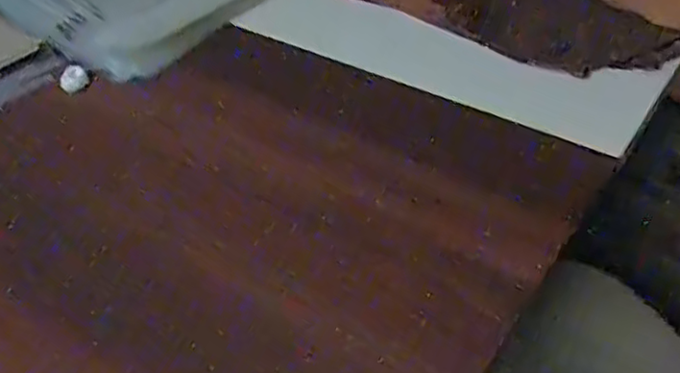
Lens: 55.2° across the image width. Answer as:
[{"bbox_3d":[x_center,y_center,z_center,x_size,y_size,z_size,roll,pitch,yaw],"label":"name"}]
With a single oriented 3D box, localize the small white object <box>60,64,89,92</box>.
[{"bbox_3d":[-0.212,-0.087,0.517,0.021,0.012,0.022,-3,43,3],"label":"small white object"}]

